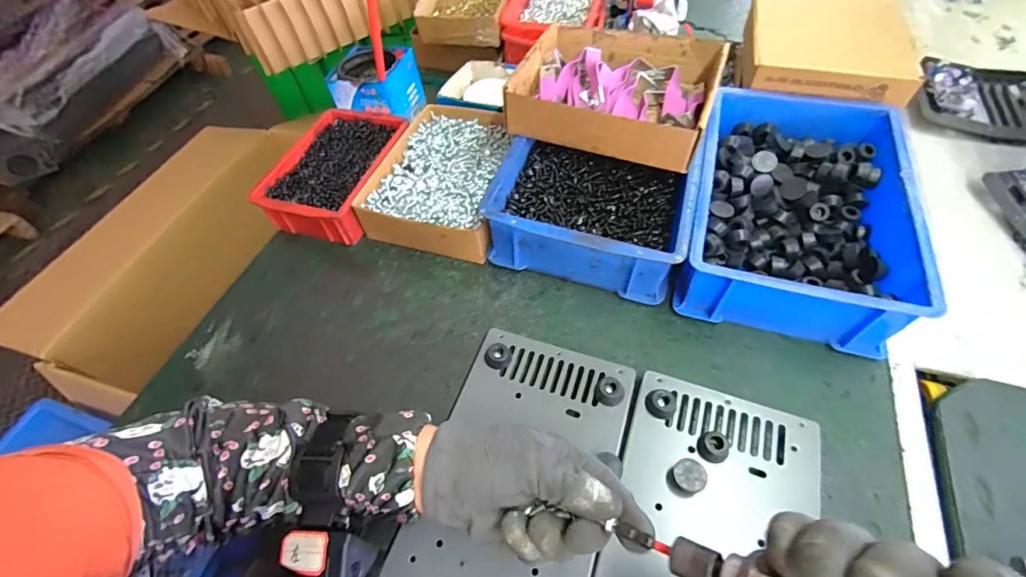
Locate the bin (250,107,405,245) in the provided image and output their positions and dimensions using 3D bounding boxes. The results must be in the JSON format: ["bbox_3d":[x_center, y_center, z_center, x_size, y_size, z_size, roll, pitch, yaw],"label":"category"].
[{"bbox_3d":[-0.227,-0.149,0.585,0.133,0.060,0.192,12,57,12],"label":"bin"}]

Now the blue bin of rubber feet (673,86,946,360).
[{"bbox_3d":[0.298,-0.089,0.486,0.193,0.087,0.295,14,57,15],"label":"blue bin of rubber feet"}]

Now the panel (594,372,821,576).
[{"bbox_3d":[0.148,0.183,0.342,0.143,0.029,0.224,16,57,16],"label":"panel"}]

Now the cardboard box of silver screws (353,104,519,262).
[{"bbox_3d":[-0.077,-0.145,0.577,0.165,0.056,0.218,13,57,13],"label":"cardboard box of silver screws"}]

